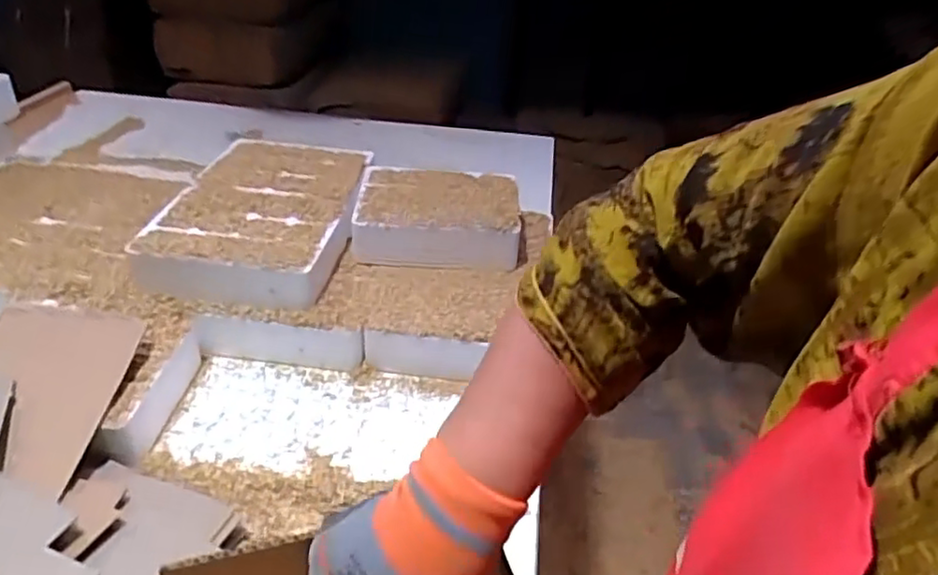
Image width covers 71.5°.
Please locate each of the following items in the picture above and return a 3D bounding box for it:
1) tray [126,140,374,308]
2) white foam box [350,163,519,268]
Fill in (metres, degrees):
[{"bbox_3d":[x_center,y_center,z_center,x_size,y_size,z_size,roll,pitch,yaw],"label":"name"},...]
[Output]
[{"bbox_3d":[-0.304,-0.122,1.017,0.273,0.060,0.402,5,35,3],"label":"tray"},{"bbox_3d":[-0.048,-0.114,1.047,0.257,0.080,0.182,4,35,2],"label":"white foam box"}]

